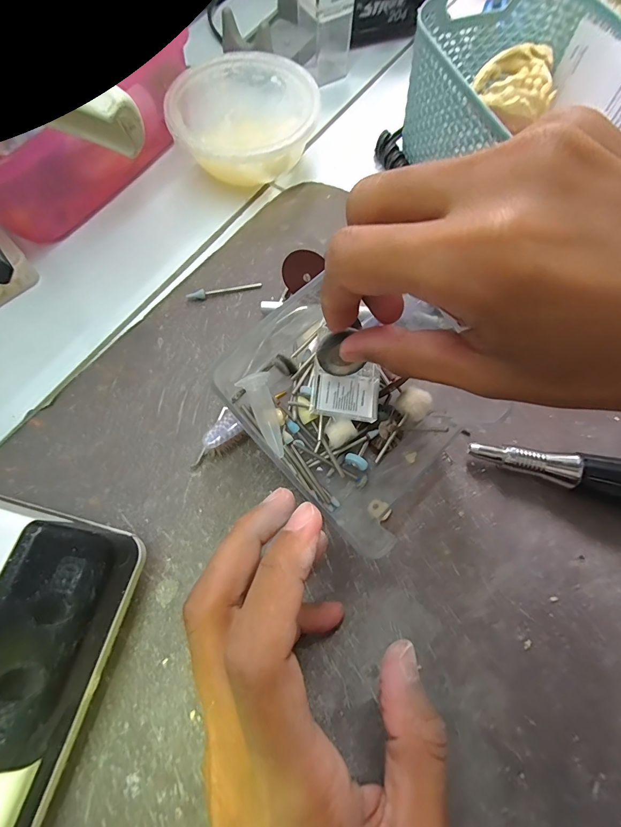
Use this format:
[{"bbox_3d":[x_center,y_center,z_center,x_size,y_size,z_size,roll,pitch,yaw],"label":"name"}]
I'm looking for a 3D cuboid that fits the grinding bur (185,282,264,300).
[{"bbox_3d":[-0.056,-0.080,0.248,0.048,0.005,0.004,-14,70,-7],"label":"grinding bur"}]

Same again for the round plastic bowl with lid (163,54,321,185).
[{"bbox_3d":[-0.046,-0.202,0.275,0.098,0.042,0.100,0,69,-1],"label":"round plastic bowl with lid"}]

